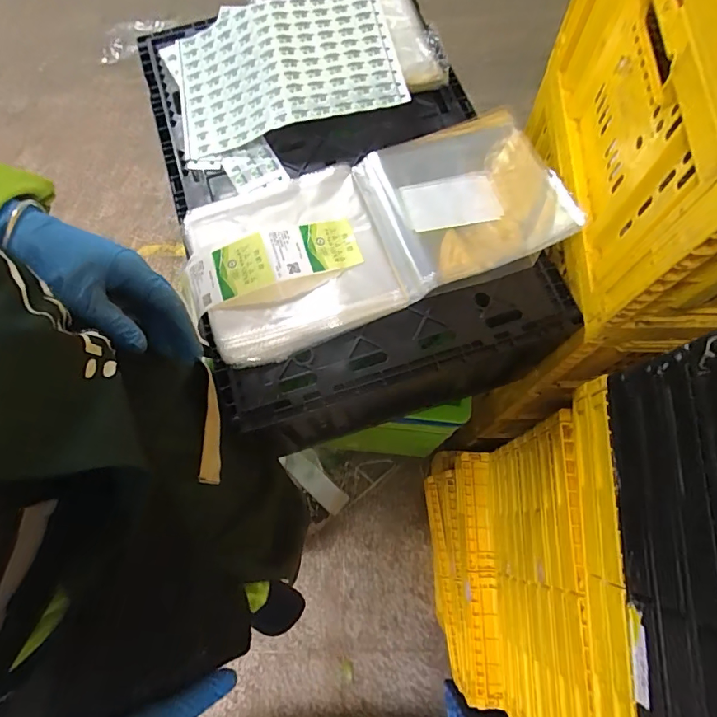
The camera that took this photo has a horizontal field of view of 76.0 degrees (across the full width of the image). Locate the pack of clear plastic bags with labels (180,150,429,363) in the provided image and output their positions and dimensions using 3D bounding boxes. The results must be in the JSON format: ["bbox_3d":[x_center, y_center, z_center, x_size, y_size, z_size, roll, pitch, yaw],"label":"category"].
[{"bbox_3d":[-0.067,-0.118,0.517,0.251,0.037,0.208,-19,72,-4],"label":"pack of clear plastic bags with labels"}]

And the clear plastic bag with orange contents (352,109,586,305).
[{"bbox_3d":[0.128,-0.191,0.536,0.222,0.021,0.190,-20,72,-4],"label":"clear plastic bag with orange contents"}]

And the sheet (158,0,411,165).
[{"bbox_3d":[-0.103,-0.381,0.594,0.281,0.029,0.207,-14,71,-2],"label":"sheet"}]

